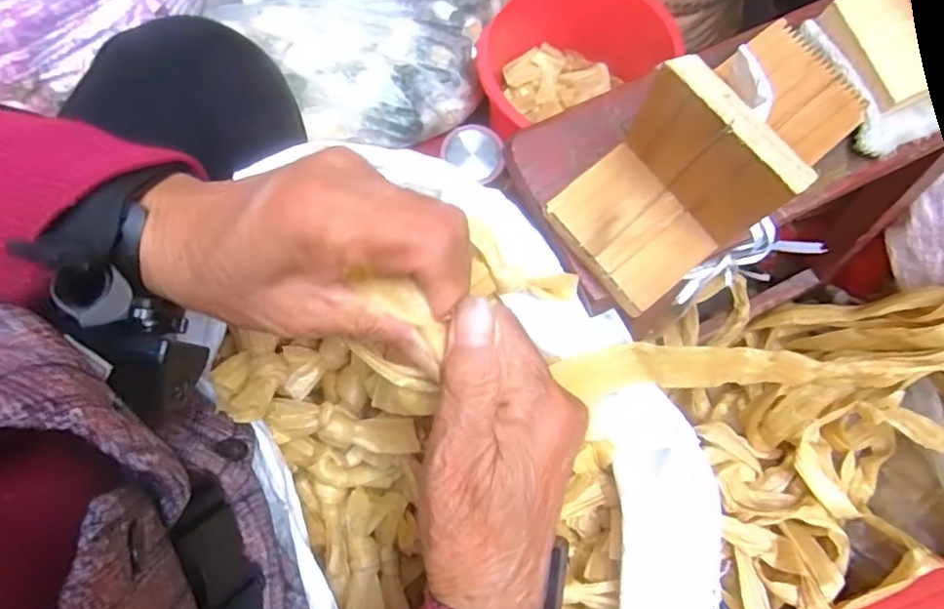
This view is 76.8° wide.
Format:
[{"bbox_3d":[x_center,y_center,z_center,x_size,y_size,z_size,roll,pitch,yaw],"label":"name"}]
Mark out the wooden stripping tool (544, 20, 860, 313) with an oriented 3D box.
[{"bbox_3d":[0.142,-0.089,0.310,0.195,0.084,0.088,-37,81,-9],"label":"wooden stripping tool"}]

